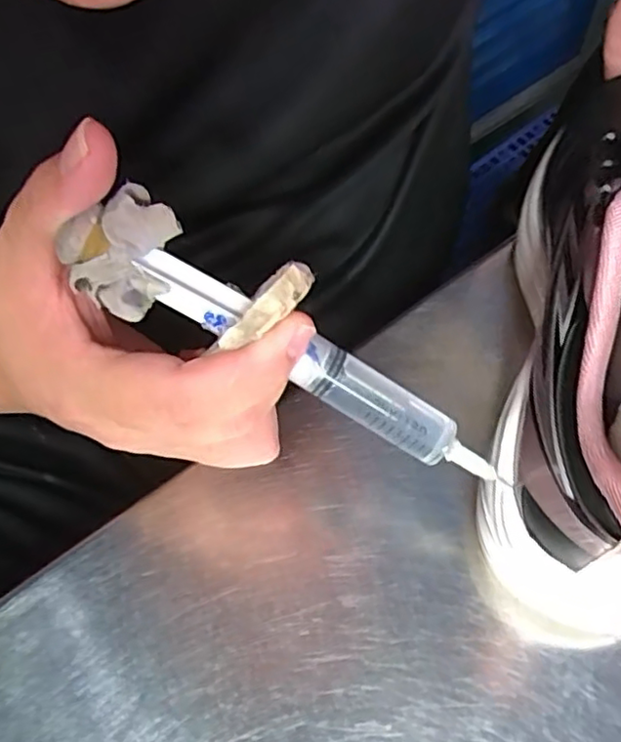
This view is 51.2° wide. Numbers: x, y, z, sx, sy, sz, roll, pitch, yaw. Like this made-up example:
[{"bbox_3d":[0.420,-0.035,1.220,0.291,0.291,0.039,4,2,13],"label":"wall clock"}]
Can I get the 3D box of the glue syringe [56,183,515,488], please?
[{"bbox_3d":[-0.002,-0.008,0.192,0.144,0.032,0.028,31,62,-10],"label":"glue syringe"}]

